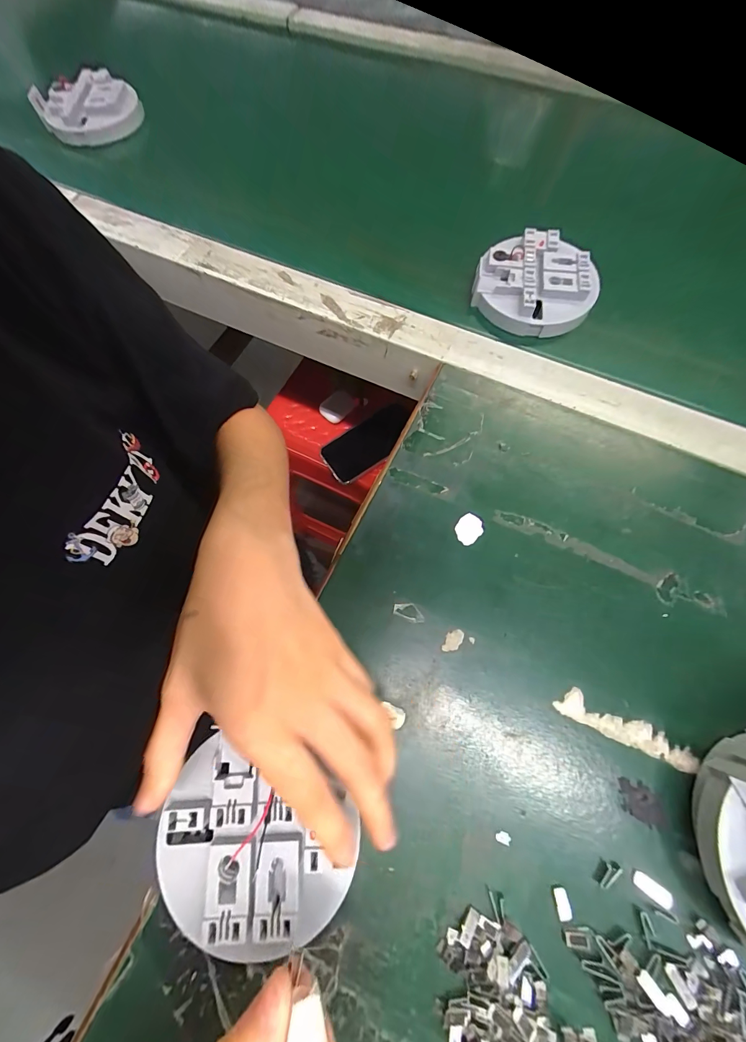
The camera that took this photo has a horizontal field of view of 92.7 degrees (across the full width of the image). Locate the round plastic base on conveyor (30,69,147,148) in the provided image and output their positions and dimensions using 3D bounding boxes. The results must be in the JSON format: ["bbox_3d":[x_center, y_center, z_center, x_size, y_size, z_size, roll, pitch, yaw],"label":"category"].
[{"bbox_3d":[-0.323,-0.471,0.405,0.101,0.026,0.098,-37,77,-8],"label":"round plastic base on conveyor"}]

